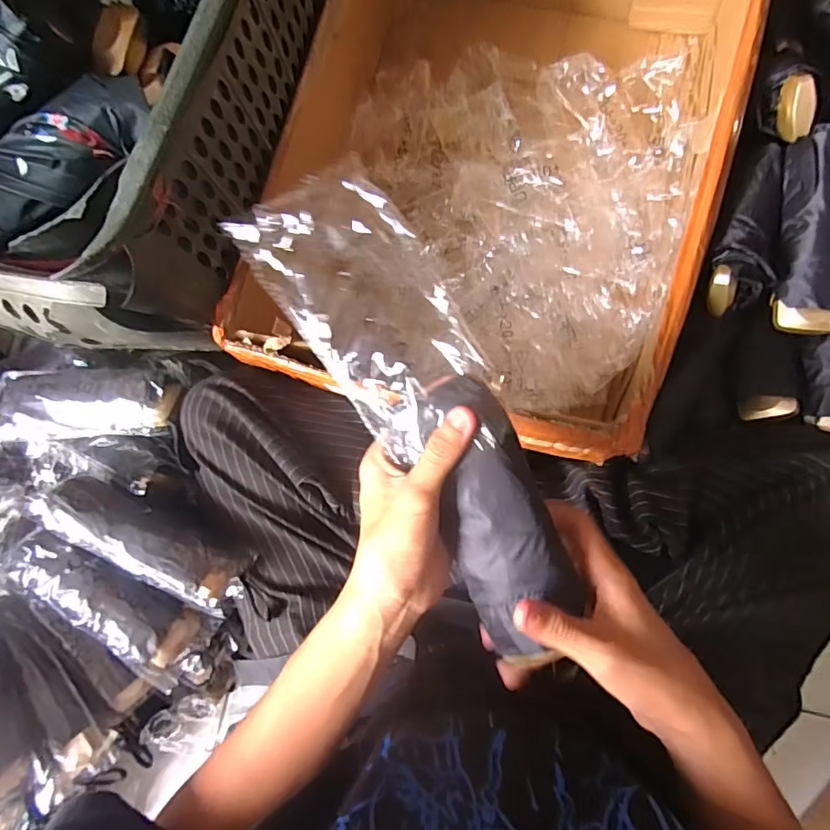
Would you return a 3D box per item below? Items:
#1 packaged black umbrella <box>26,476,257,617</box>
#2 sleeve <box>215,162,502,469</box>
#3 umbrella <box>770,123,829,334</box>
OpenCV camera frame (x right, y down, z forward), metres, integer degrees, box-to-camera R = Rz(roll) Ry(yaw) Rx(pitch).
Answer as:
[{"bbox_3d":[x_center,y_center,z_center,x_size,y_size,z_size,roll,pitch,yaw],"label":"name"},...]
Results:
[{"bbox_3d":[-0.237,0.110,0.473,0.185,0.064,0.058,26,87,8],"label":"packaged black umbrella"},{"bbox_3d":[-0.026,-0.067,0.323,0.087,0.025,0.171,-35,81,1],"label":"sleeve"},{"bbox_3d":[0.341,-0.157,0.448,0.054,0.031,0.168,3,84,7],"label":"umbrella"}]

